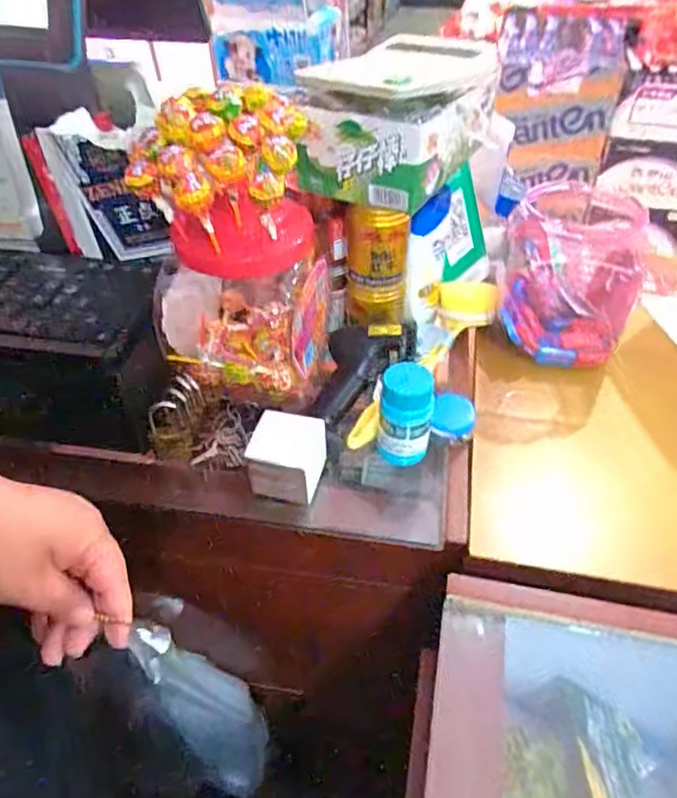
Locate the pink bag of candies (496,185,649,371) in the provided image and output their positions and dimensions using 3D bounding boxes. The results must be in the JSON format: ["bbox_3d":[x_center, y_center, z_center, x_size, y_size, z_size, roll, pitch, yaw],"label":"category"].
[{"bbox_3d":[0.246,-0.125,0.614,0.124,0.154,0.107,6,44,7],"label":"pink bag of candies"}]

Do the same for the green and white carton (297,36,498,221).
[{"bbox_3d":[0.057,-0.272,0.561,0.124,0.101,0.193,22,48,22],"label":"green and white carton"}]

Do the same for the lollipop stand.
[{"bbox_3d":[-0.090,-0.168,0.467,0.129,0.137,0.120,-5,44,-4],"label":"lollipop stand"}]

